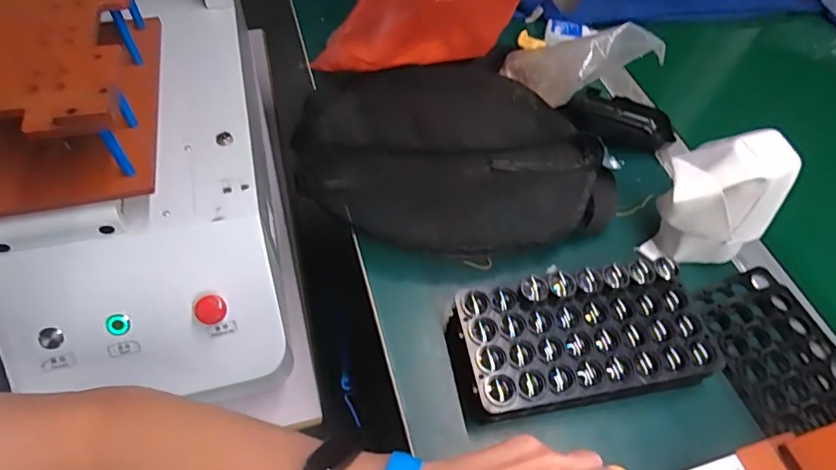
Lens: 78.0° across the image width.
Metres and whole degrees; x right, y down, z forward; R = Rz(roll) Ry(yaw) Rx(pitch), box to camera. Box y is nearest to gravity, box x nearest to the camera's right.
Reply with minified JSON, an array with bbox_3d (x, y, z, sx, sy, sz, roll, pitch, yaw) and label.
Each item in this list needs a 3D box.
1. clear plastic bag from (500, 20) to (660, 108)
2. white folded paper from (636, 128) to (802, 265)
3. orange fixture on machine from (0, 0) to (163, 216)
[{"bbox_3d":[0.158,-0.175,0.543,0.083,0.161,0.070,-42,111,-26],"label":"clear plastic bag"},{"bbox_3d":[0.261,-0.028,0.456,0.086,0.110,0.086,-36,66,-24],"label":"white folded paper"},{"bbox_3d":[-0.364,-0.160,0.490,0.195,0.102,0.275,-12,57,-12],"label":"orange fixture on machine"}]

